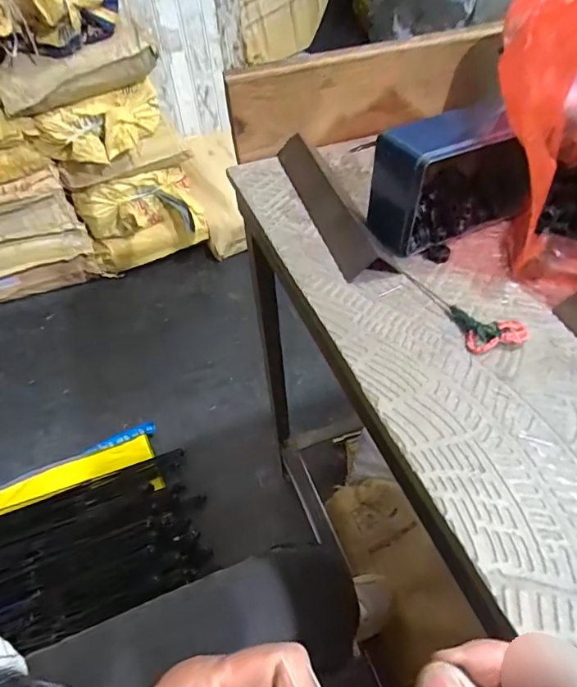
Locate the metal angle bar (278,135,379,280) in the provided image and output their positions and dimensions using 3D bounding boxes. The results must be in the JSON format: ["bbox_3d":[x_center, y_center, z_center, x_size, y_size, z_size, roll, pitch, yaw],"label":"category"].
[{"bbox_3d":[0.036,-0.150,0.479,0.042,0.018,0.234,-13,50,-11],"label":"metal angle bar"}]

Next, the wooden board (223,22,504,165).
[{"bbox_3d":[0.104,-0.297,0.555,0.358,0.097,0.023,-18,51,-15],"label":"wooden board"}]

